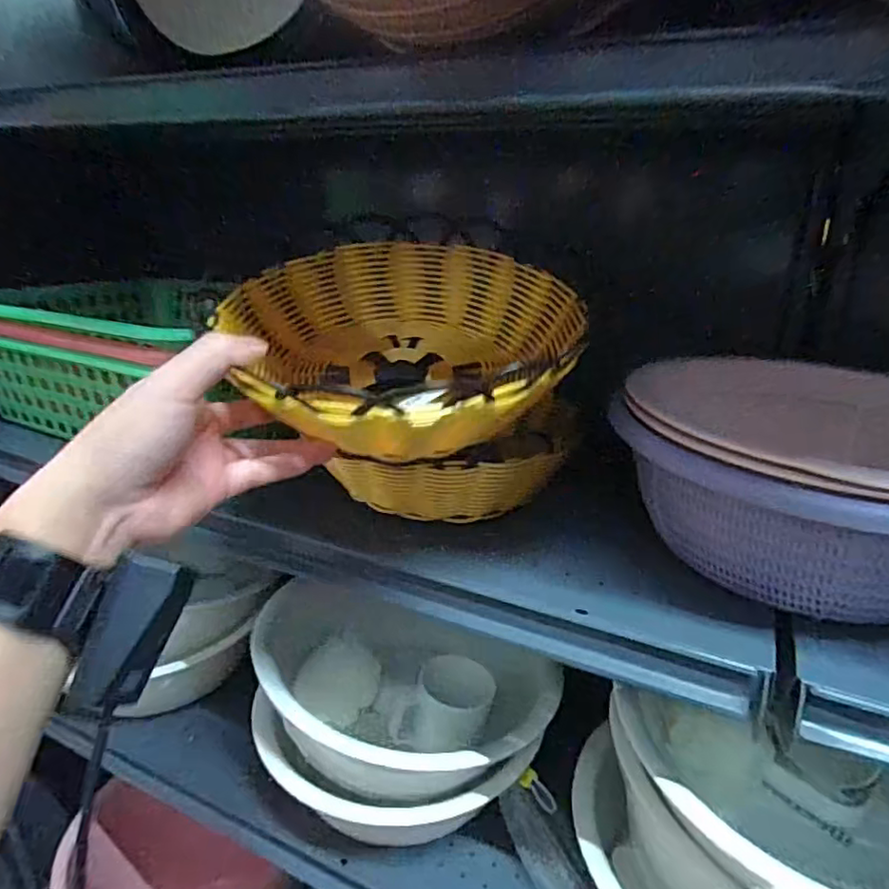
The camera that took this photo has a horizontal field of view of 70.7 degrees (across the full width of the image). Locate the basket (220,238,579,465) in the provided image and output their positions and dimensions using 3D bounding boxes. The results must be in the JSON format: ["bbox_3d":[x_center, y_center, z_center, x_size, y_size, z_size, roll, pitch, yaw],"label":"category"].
[{"bbox_3d":[-0.033,-0.076,0.457,0.219,0.100,0.260,14,25,16],"label":"basket"}]

